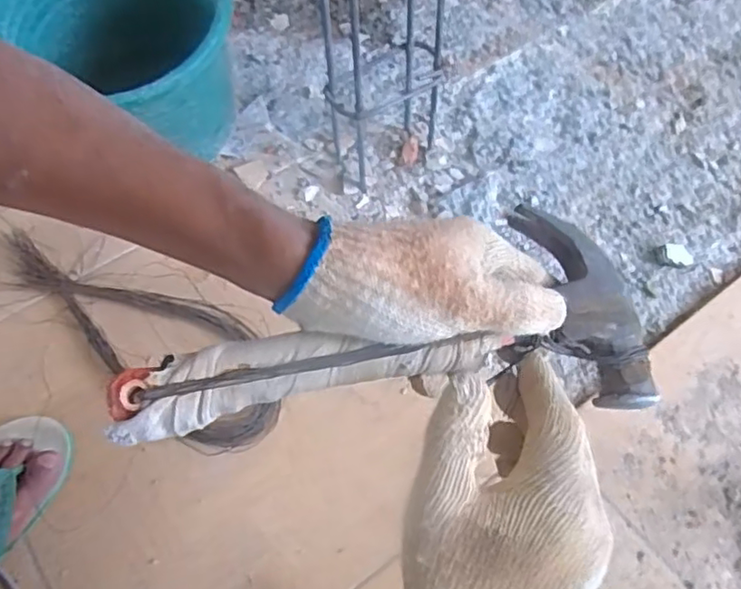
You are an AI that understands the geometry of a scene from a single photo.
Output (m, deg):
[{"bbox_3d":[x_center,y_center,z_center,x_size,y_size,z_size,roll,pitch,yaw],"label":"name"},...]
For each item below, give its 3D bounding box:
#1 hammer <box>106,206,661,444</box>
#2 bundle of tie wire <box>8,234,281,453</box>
[{"bbox_3d":[0.007,0.030,0.334,0.274,0.040,0.115,-11,62,-10],"label":"hammer"},{"bbox_3d":[-0.275,0.028,0.763,0.423,0.032,0.138,36,65,20],"label":"bundle of tie wire"}]

